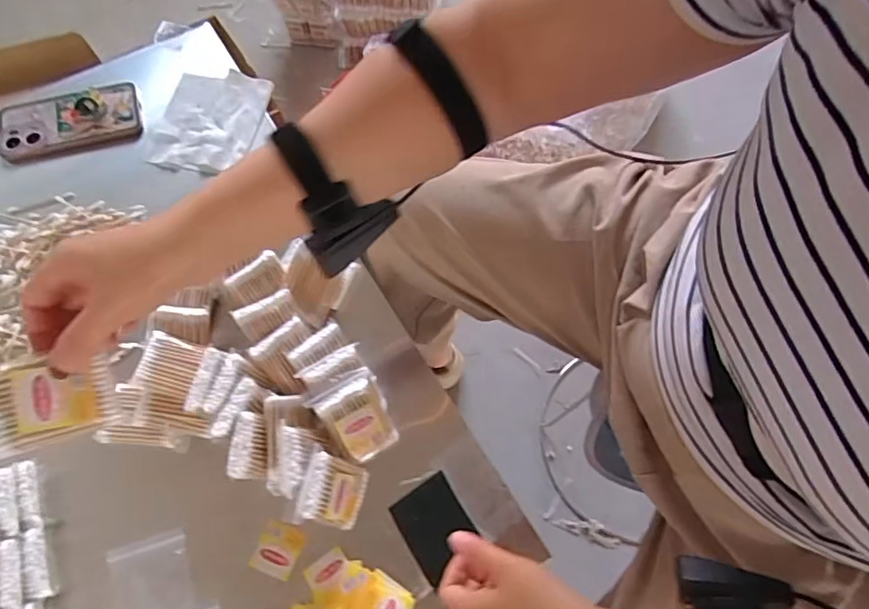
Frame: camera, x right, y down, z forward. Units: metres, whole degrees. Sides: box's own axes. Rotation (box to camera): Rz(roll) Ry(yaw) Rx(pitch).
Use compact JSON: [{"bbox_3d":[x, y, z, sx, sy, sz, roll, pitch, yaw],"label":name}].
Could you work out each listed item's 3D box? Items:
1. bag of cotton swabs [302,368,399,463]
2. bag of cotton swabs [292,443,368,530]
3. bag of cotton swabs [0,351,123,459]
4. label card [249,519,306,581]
[{"bbox_3d":[-0.074,0.109,0.543,0.056,0.021,0.084,-36,108,-18],"label":"bag of cotton swabs"},{"bbox_3d":[-0.090,0.170,0.511,0.019,0.077,0.058,2,66,31],"label":"bag of cotton swabs"},{"bbox_3d":[-0.250,0.060,0.352,0.084,0.009,0.059,-17,97,-26],"label":"bag of cotton swabs"},{"bbox_3d":[-0.147,0.229,0.526,0.041,0.004,0.044,18,55,8],"label":"label card"}]

